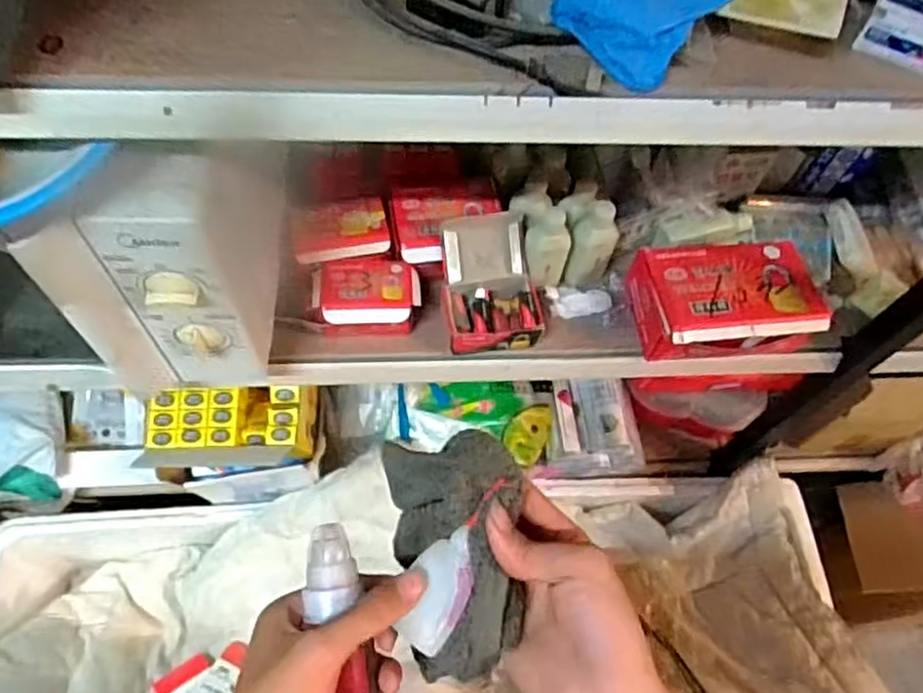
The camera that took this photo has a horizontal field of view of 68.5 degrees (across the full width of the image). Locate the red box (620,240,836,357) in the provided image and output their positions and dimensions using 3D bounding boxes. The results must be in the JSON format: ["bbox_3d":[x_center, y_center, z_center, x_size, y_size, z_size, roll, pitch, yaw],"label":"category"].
[{"bbox_3d":[0.279,-0.051,0.721,0.173,0.059,0.116,-5,62,-7],"label":"red box"}]

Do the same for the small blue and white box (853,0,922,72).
[{"bbox_3d":[0.289,-0.205,0.435,0.053,0.024,0.044,29,64,11],"label":"small blue and white box"}]

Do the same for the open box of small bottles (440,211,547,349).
[{"bbox_3d":[0.029,-0.065,0.707,0.097,0.073,0.123,-9,63,-9],"label":"open box of small bottles"}]

